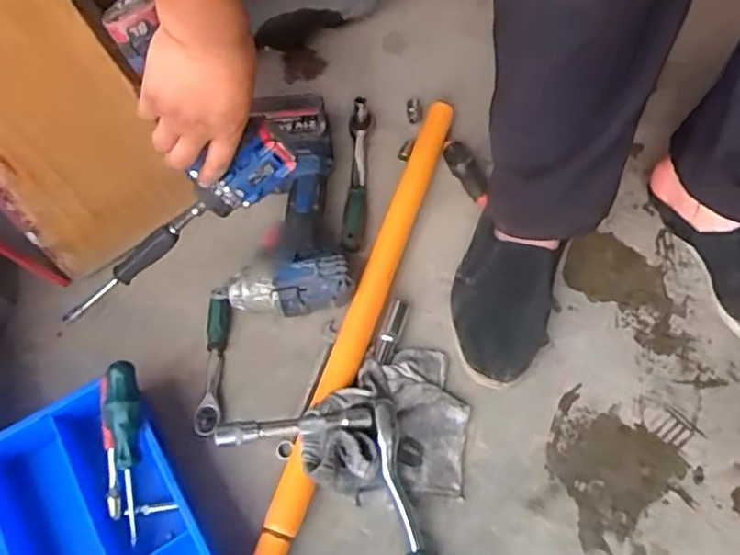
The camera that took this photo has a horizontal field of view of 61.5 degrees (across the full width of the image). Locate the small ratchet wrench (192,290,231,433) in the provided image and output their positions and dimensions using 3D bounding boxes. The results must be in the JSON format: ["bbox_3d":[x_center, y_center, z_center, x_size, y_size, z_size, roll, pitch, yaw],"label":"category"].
[{"bbox_3d":[-0.167,0.092,0.662,0.025,0.021,0.151,-1,63,1],"label":"small ratchet wrench"}]

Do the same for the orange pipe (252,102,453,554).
[{"bbox_3d":[-0.005,0.033,0.676,0.036,0.033,0.579,17,65,10],"label":"orange pipe"}]

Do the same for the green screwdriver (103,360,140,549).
[{"bbox_3d":[-0.228,0.160,0.574,0.035,0.025,0.163,-4,91,0],"label":"green screwdriver"}]

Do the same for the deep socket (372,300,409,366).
[{"bbox_3d":[0.023,0.060,0.674,0.021,0.017,0.078,17,65,10],"label":"deep socket"}]

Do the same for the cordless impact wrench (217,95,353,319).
[{"bbox_3d":[-0.094,-0.084,0.714,0.137,0.076,0.260,-3,62,1],"label":"cordless impact wrench"}]

